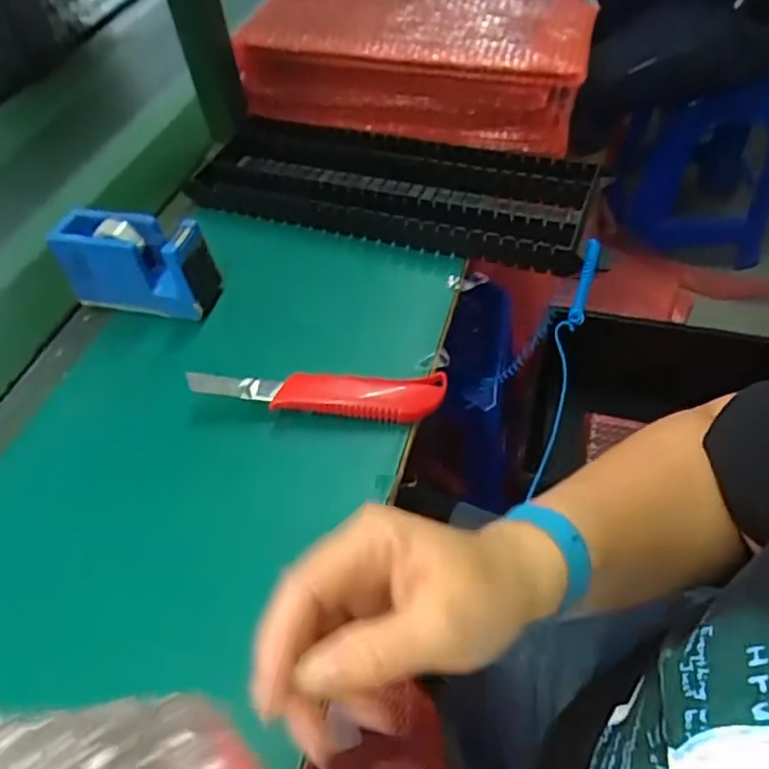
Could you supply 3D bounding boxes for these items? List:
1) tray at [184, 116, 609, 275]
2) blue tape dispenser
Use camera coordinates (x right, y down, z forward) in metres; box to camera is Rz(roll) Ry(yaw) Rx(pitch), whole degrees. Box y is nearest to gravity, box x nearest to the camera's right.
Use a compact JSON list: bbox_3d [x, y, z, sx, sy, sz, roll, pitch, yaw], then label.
[{"bbox_3d":[0.013,-0.202,0.629,0.434,0.045,0.160,18,55,19],"label":"tray"},{"bbox_3d":[-0.220,-0.105,0.554,0.129,0.085,0.046,9,52,12],"label":"blue tape dispenser"}]

